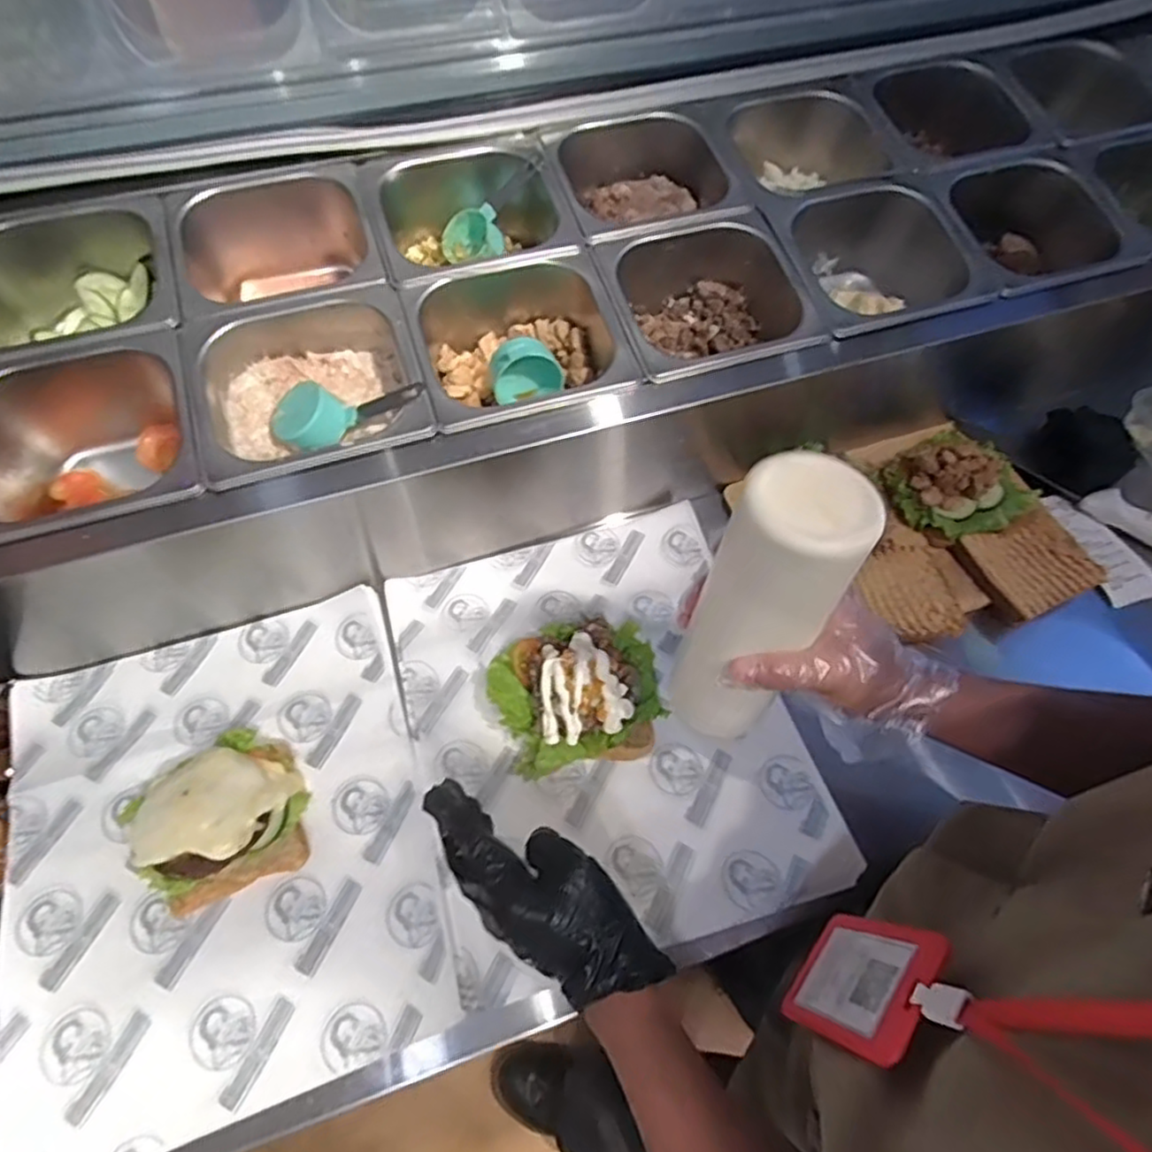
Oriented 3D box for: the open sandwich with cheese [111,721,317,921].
[{"bbox_3d":[-0.263,0.177,0.495,0.115,0.048,0.114,-34,66,-19],"label":"open sandwich with cheese"}]

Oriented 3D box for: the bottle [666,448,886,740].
[{"bbox_3d":[0.099,0.026,0.385,0.067,0.193,0.060,39,52,20],"label":"bottle"}]

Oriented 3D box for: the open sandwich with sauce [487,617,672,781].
[{"bbox_3d":[0.004,0.087,0.546,0.141,0.057,0.122,-12,61,-8],"label":"open sandwich with sauce"}]

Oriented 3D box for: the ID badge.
[{"bbox_3d":[0.154,0.220,0.368,0.005,0.112,0.068,40,67,6],"label":"ID badge"}]

